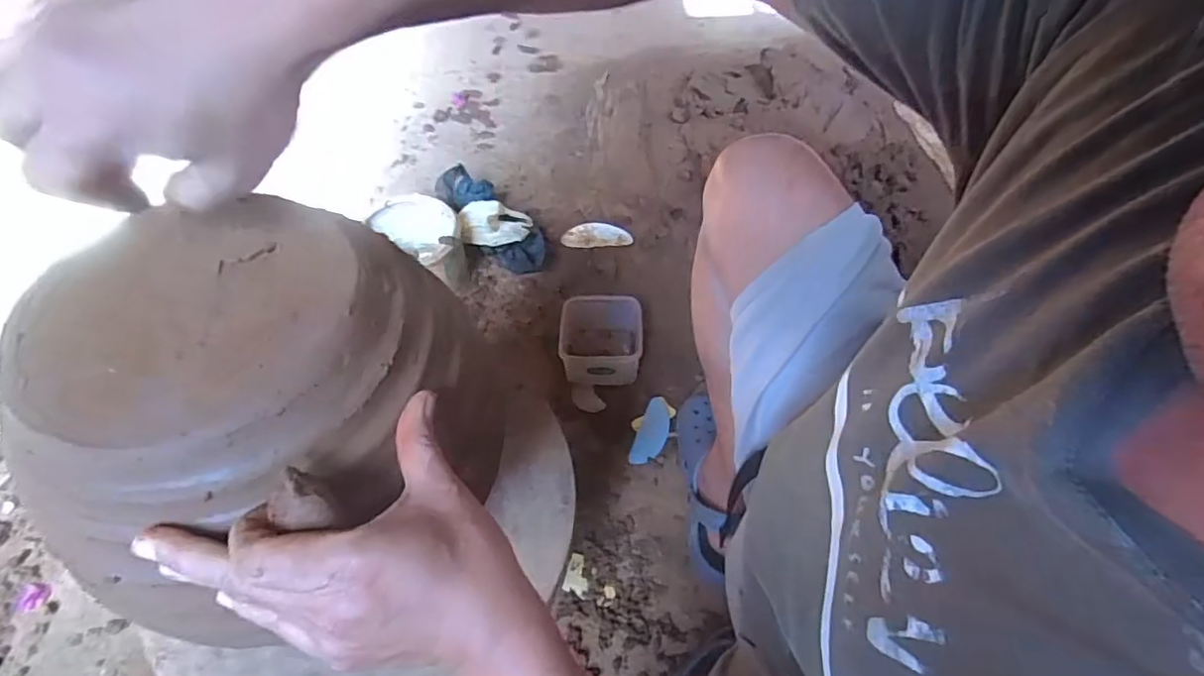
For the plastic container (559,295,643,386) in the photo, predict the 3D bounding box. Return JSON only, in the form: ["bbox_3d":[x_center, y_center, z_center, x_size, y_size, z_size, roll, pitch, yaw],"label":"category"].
[{"bbox_3d":[0.001,0.006,0.982,0.140,0.081,0.138,0,55,-4],"label":"plastic container"}]

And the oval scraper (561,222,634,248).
[{"bbox_3d":[-0.010,-0.214,1.186,0.139,0.006,0.058,-2,55,-5],"label":"oval scraper"}]

